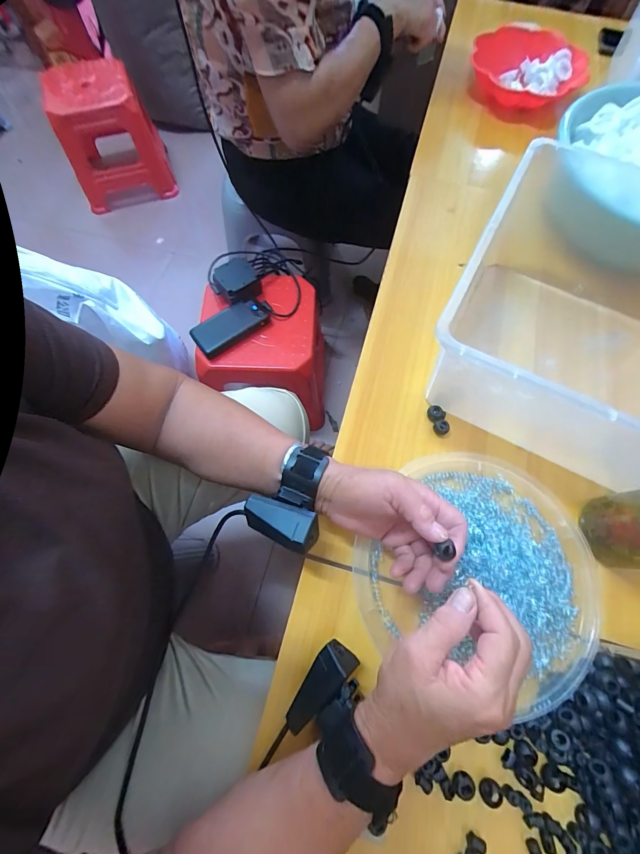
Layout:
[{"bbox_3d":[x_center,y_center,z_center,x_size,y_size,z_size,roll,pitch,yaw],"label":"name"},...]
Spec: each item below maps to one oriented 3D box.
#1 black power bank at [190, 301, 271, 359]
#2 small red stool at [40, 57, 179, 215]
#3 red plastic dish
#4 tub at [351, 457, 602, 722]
[{"bbox_3d":[-0.179,-0.201,0.694,0.148,0.024,0.065,-33,74,-11],"label":"black power bank"},{"bbox_3d":[-0.621,-0.871,1.026,0.256,0.283,0.257,-17,72,-6],"label":"small red stool"},{"bbox_3d":[0.387,-0.661,0.646,0.203,0.064,0.229,12,71,3],"label":"red plastic dish"},{"bbox_3d":[0.164,0.133,0.342,0.231,0.044,0.217,0,71,-1],"label":"tub"}]

